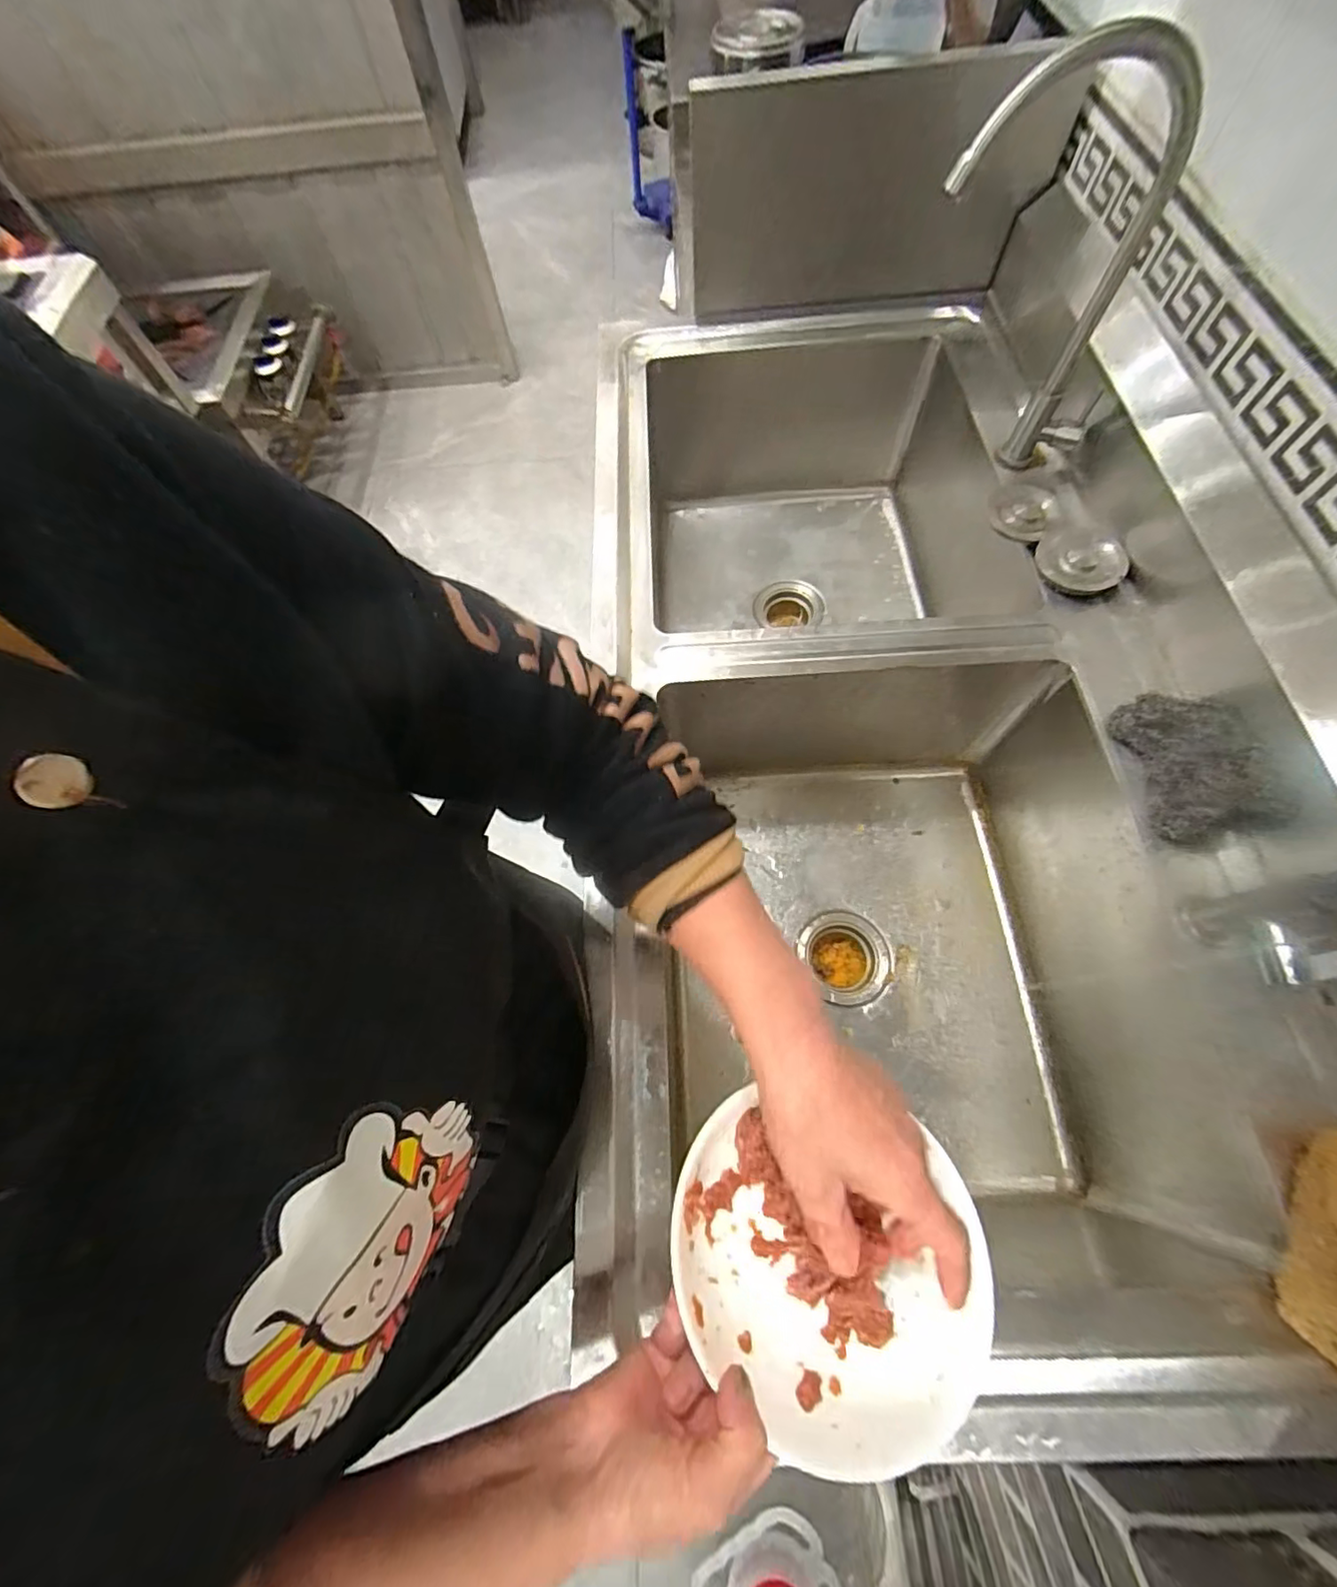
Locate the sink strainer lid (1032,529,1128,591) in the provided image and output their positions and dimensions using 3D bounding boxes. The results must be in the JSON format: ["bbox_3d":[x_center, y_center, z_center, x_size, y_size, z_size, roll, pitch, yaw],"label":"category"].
[{"bbox_3d":[0.428,-0.244,0.596,0.069,0.015,0.079,-37,68,7],"label":"sink strainer lid"}]

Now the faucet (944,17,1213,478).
[{"bbox_3d":[0.338,-0.465,0.539,0.224,0.314,0.059,0,67,3],"label":"faucet"}]

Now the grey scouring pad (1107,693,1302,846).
[{"bbox_3d":[0.441,-0.026,0.487,0.079,0.065,0.136,-9,66,-1],"label":"grey scouring pad"}]

